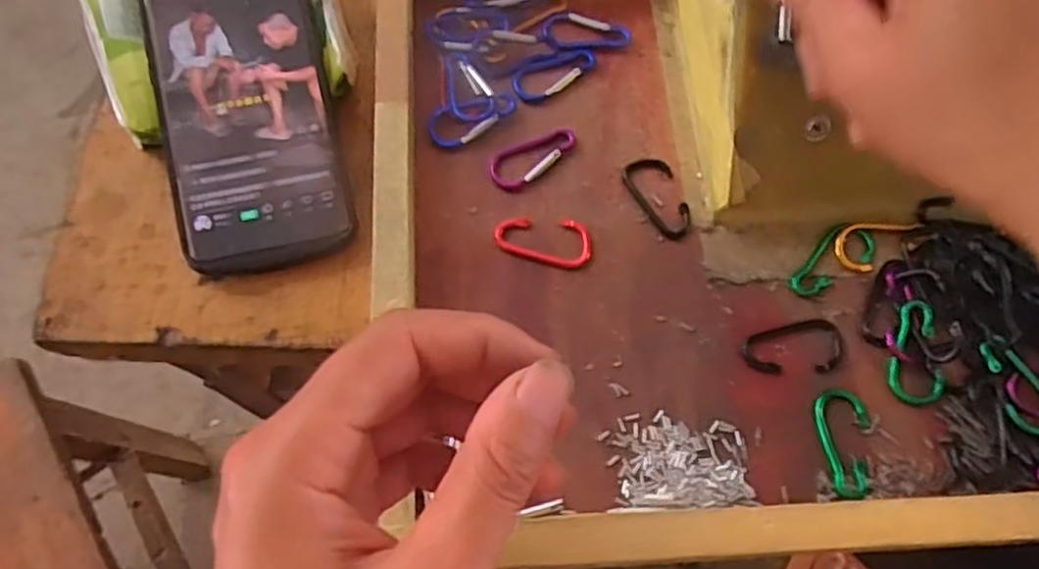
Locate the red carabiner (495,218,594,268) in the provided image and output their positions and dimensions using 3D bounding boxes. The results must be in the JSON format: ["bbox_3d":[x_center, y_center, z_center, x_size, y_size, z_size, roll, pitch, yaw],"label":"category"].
[{"bbox_3d":[0.011,-0.021,0.336,0.044,0.004,0.021,14,69,5],"label":"red carabiner"}]

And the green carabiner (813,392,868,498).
[{"bbox_3d":[0.136,0.065,0.303,0.022,0.004,0.043,-6,68,-3],"label":"green carabiner"}]

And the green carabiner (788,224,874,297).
[{"bbox_3d":[0.142,-0.013,0.334,0.046,0.004,0.021,-29,71,-11],"label":"green carabiner"}]

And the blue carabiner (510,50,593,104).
[{"bbox_3d":[0.018,-0.106,0.370,0.045,0.005,0.021,-27,71,-11],"label":"blue carabiner"}]

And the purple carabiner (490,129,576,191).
[{"bbox_3d":[0.006,-0.063,0.352,0.045,0.005,0.022,-35,73,-13],"label":"purple carabiner"}]

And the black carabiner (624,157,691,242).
[{"bbox_3d":[0.066,-0.041,0.345,0.022,0.004,0.043,-20,70,-8],"label":"black carabiner"}]

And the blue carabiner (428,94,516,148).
[{"bbox_3d":[-0.023,-0.083,0.358,0.045,0.007,0.021,-32,72,-12],"label":"blue carabiner"}]

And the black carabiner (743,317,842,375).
[{"bbox_3d":[0.119,0.028,0.317,0.043,0.004,0.024,-10,69,-5],"label":"black carabiner"}]

